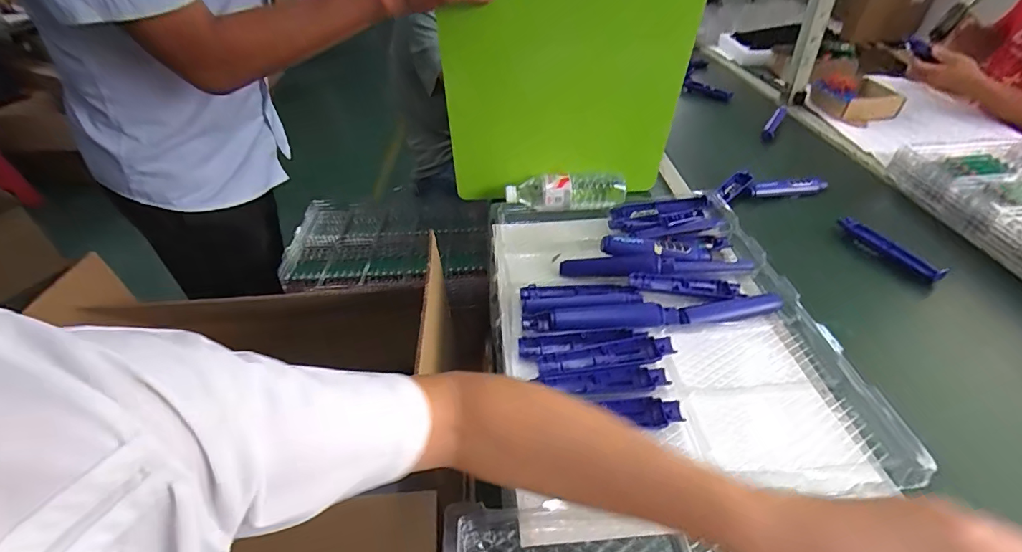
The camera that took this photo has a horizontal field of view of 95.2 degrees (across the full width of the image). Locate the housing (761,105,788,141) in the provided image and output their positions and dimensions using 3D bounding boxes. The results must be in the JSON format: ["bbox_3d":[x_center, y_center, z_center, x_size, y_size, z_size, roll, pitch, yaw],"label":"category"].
[{"bbox_3d":[0.669,-0.387,1.186,0.027,0.038,0.172,21,46,27],"label":"housing"}]

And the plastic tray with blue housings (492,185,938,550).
[{"bbox_3d":[0.197,0.042,0.669,0.436,0.054,0.556,-4,40,1],"label":"plastic tray with blue housings"}]

